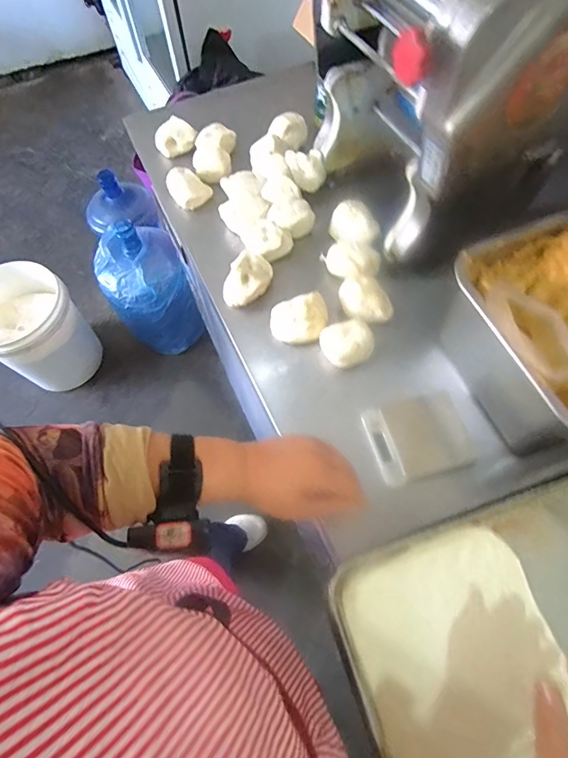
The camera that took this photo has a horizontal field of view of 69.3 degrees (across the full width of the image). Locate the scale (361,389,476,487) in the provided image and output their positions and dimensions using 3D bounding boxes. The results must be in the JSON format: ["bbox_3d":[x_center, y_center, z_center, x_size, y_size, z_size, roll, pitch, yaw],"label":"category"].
[{"bbox_3d":[0.180,0.076,0.551,0.129,0.021,0.105,-15,66,-6],"label":"scale"}]

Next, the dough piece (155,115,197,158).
[{"bbox_3d":[-0.207,-0.461,0.785,0.076,0.046,0.048,-16,66,-7],"label":"dough piece"}]

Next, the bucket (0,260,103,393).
[{"bbox_3d":[-0.798,-0.157,1.325,0.268,0.331,0.285,0,65,1],"label":"bucket"}]

